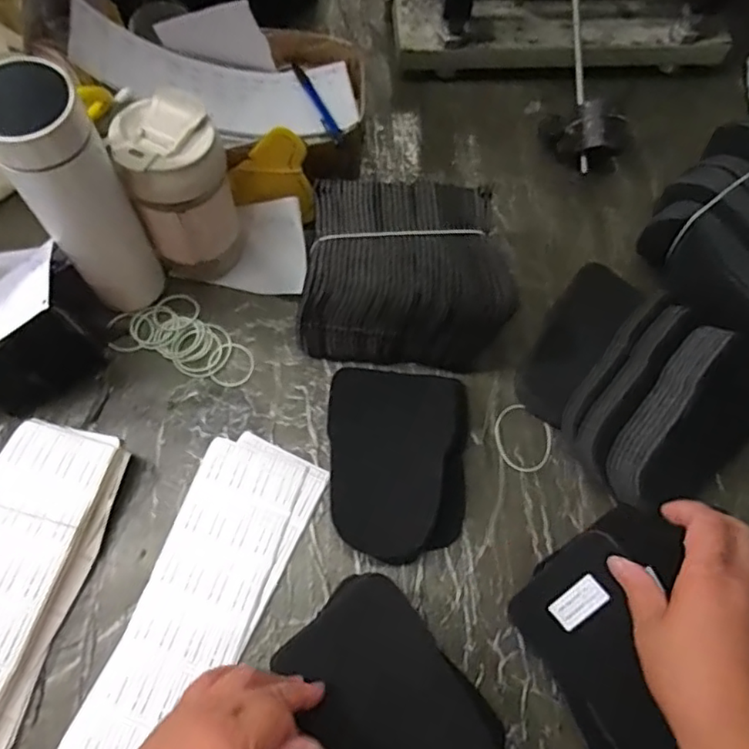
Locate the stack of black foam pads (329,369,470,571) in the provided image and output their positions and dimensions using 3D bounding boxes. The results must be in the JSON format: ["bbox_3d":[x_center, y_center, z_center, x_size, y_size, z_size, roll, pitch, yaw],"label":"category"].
[{"bbox_3d":[0.021,0.075,0.495,0.115,0.041,0.147,0,68,-3],"label":"stack of black foam pads"}]

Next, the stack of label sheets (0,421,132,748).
[{"bbox_3d":[-0.288,0.161,0.456,0.119,0.024,0.256,15,68,3],"label":"stack of label sheets"}]

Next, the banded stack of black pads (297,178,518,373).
[{"bbox_3d":[0.027,-0.092,0.533,0.160,0.098,0.140,5,68,-1],"label":"banded stack of black pads"}]

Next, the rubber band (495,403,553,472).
[{"bbox_3d":[0.128,0.056,0.533,0.055,0.006,0.050,1,68,-2],"label":"rubber band"}]

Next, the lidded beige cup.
[{"bbox_3d":[-0.159,-0.149,0.522,0.086,0.151,0.075,-27,72,-12],"label":"lidded beige cup"}]

